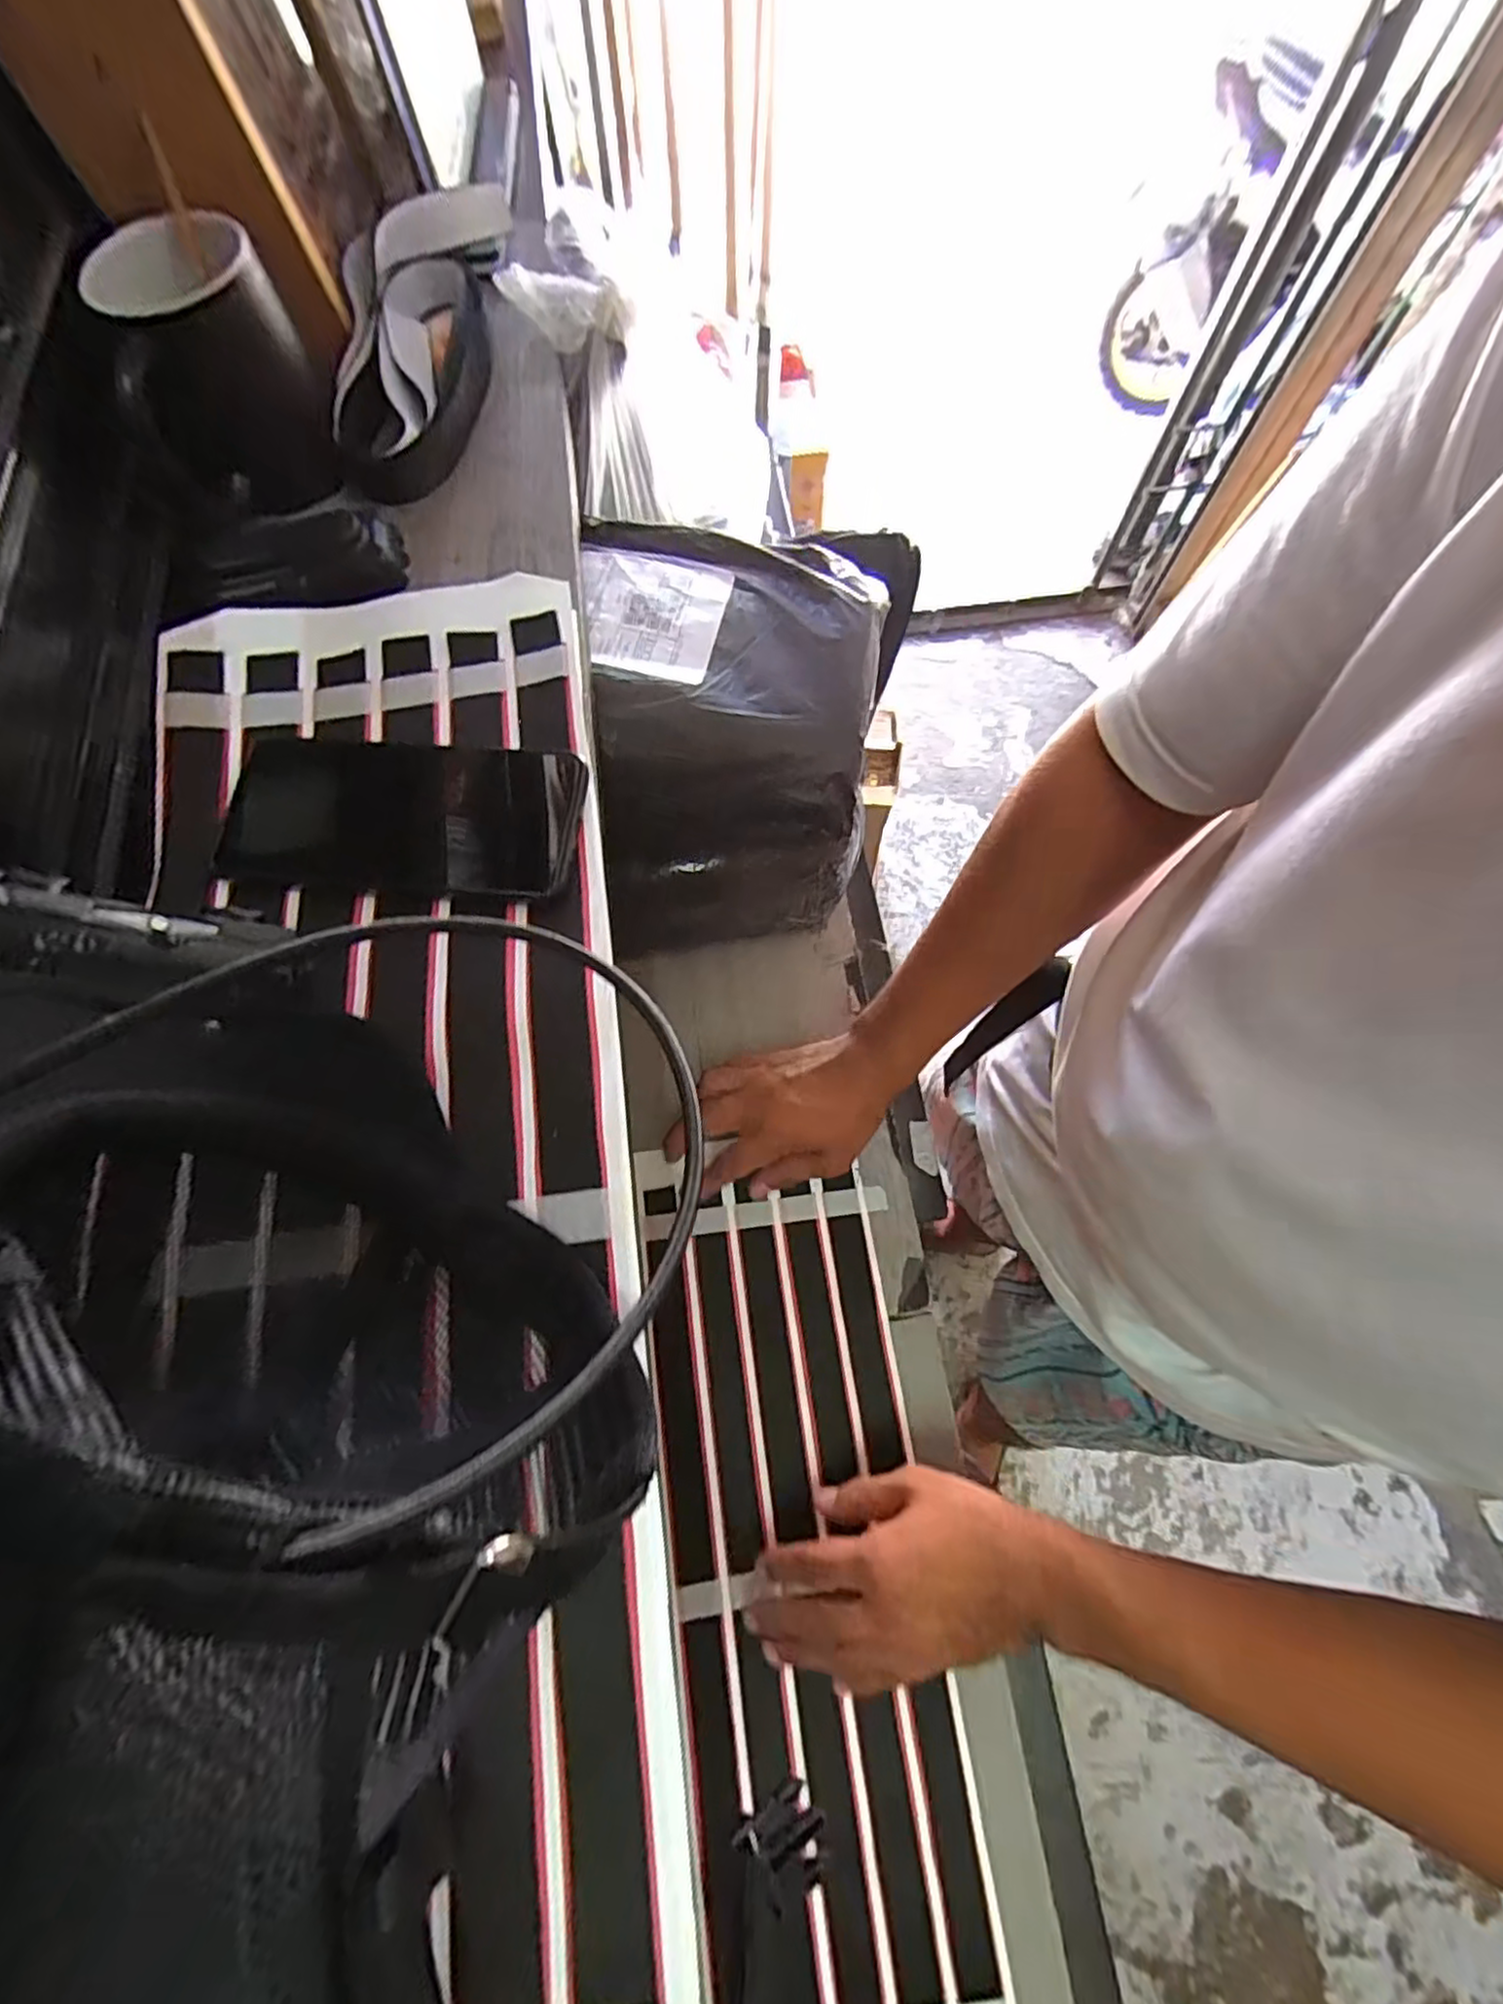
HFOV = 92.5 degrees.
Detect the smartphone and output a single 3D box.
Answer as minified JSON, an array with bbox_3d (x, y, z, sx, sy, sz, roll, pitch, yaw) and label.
[{"bbox_3d":[-0.168,-0.089,0.338,0.171,0.013,0.078,6,71,3],"label":"smartphone"}]

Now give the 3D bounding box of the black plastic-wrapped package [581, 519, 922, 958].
[{"bbox_3d":[-0.012,-0.186,0.532,0.191,0.230,0.214,5,71,3],"label":"black plastic-wrapped package"}]

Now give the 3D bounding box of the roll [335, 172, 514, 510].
[{"bbox_3d":[-0.209,-0.421,0.447,0.083,0.040,0.242,4,71,2],"label":"roll"}]

